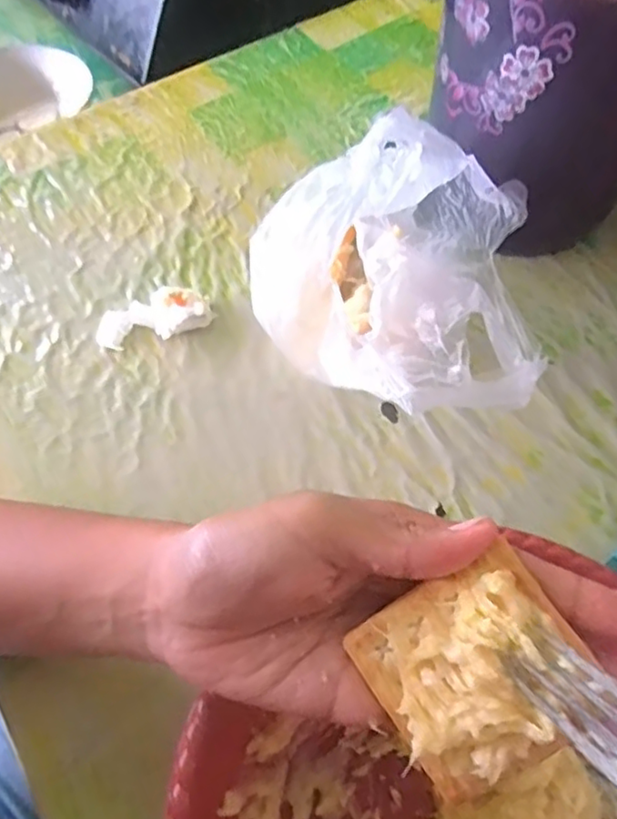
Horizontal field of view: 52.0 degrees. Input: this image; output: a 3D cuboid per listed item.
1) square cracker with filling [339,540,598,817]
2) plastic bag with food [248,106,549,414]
[{"bbox_3d":[0.051,0.082,0.196,0.062,0.012,0.058,-38,70,9],"label":"square cracker with filling"},{"bbox_3d":[0.060,-0.073,0.342,0.146,0.144,0.157,-34,65,-18],"label":"plastic bag with food"}]

